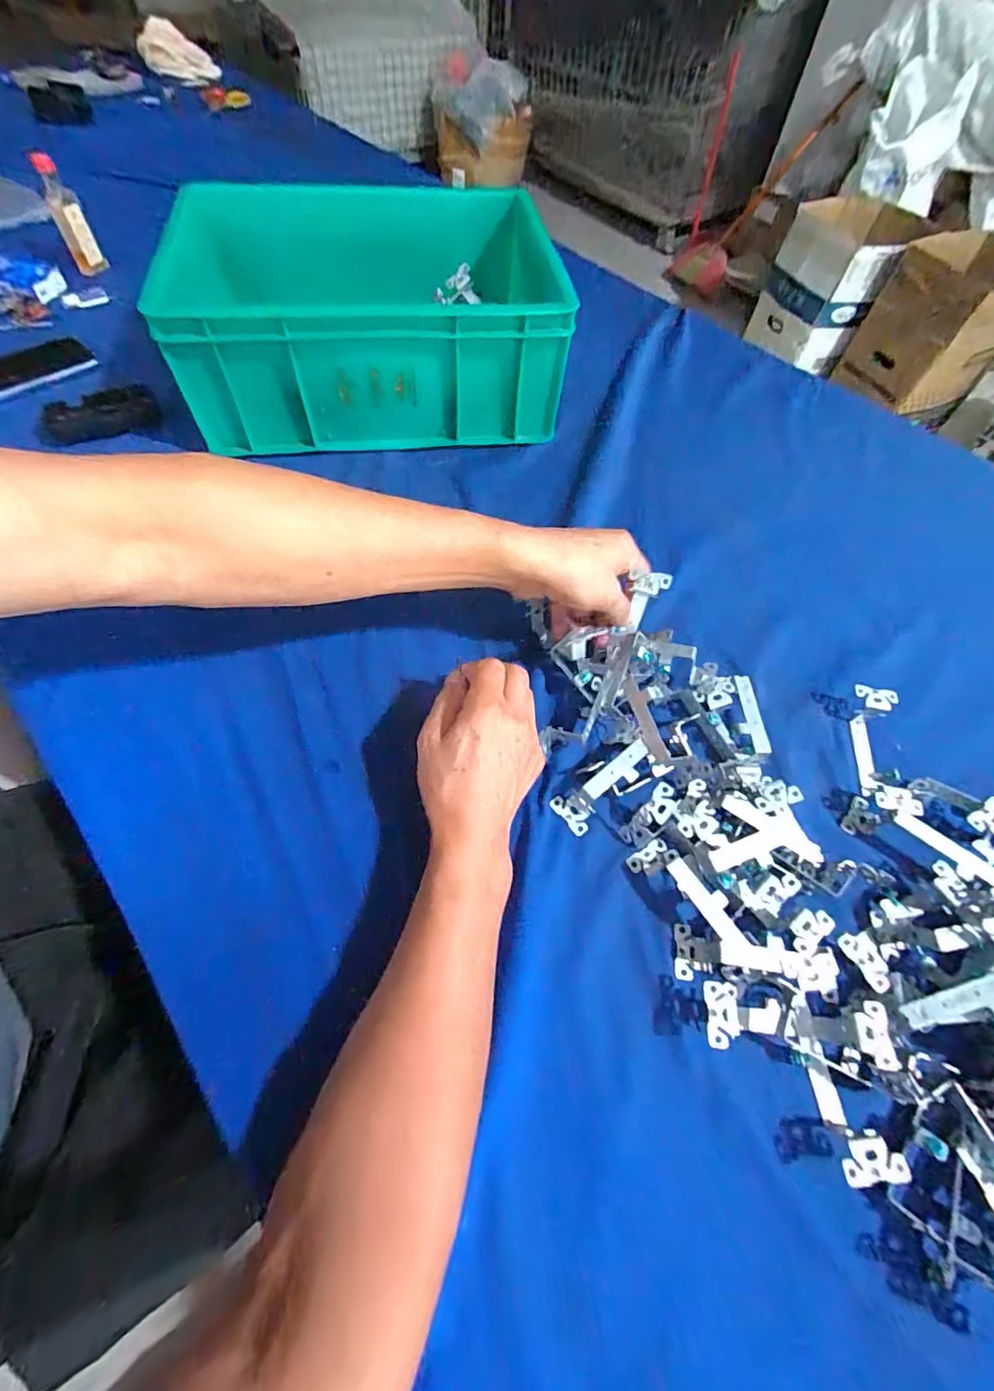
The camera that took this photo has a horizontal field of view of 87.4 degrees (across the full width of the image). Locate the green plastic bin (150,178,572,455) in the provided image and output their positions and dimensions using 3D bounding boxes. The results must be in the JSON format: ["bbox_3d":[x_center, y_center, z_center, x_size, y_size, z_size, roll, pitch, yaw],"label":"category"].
[{"bbox_3d":[-0.150,-0.444,0.611,0.408,0.142,0.304,-7,60,-8],"label":"green plastic bin"}]

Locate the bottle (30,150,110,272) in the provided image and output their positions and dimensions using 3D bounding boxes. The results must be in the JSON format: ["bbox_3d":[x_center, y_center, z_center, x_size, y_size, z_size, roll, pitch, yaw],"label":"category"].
[{"bbox_3d":[-0.597,-0.667,0.726,0.039,0.127,0.036,-29,65,-19],"label":"bottle"}]

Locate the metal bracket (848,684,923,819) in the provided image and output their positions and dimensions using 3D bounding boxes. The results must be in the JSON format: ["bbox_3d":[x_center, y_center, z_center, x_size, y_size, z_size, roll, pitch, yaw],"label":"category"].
[{"bbox_3d":[0.305,0.046,0.416,0.030,0.029,0.106,12,59,4],"label":"metal bracket"}]

